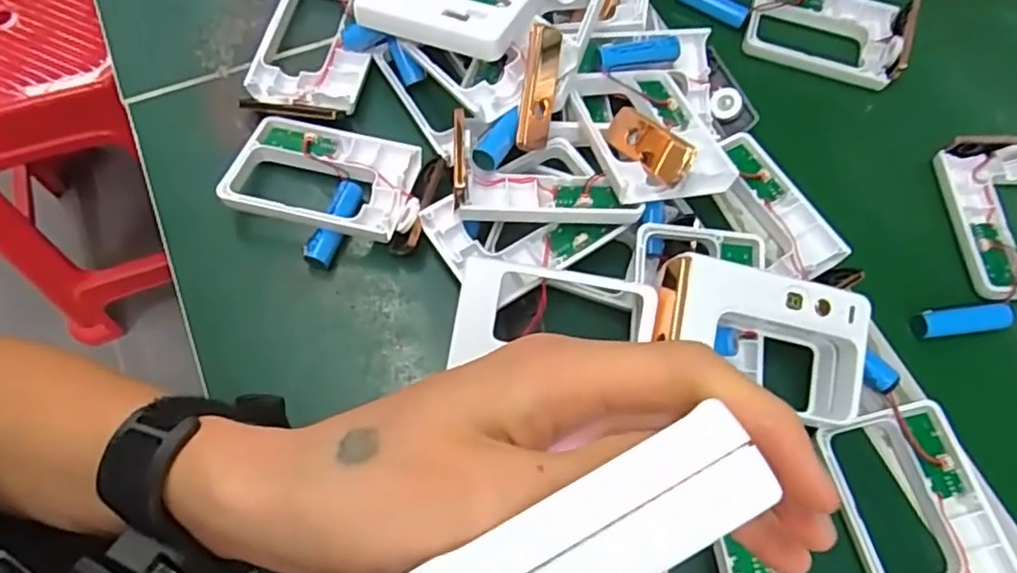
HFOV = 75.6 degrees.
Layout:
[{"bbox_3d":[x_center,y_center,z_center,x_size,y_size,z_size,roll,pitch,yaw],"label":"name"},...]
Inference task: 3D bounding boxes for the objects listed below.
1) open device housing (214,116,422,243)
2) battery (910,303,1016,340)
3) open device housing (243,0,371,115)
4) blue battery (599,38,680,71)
[{"bbox_3d":[-0.099,-0.061,0.364,0.099,0.017,0.067,11,66,3],"label":"open device housing"},{"bbox_3d":[0.250,0.020,0.363,0.052,0.014,0.015,-6,66,-4],"label":"battery"},{"bbox_3d":[-0.121,-0.153,0.410,0.066,0.016,0.102,5,66,1],"label":"open device housing"},{"bbox_3d":[0.076,-0.136,0.386,0.048,0.015,0.014,-10,67,-6],"label":"blue battery"}]

